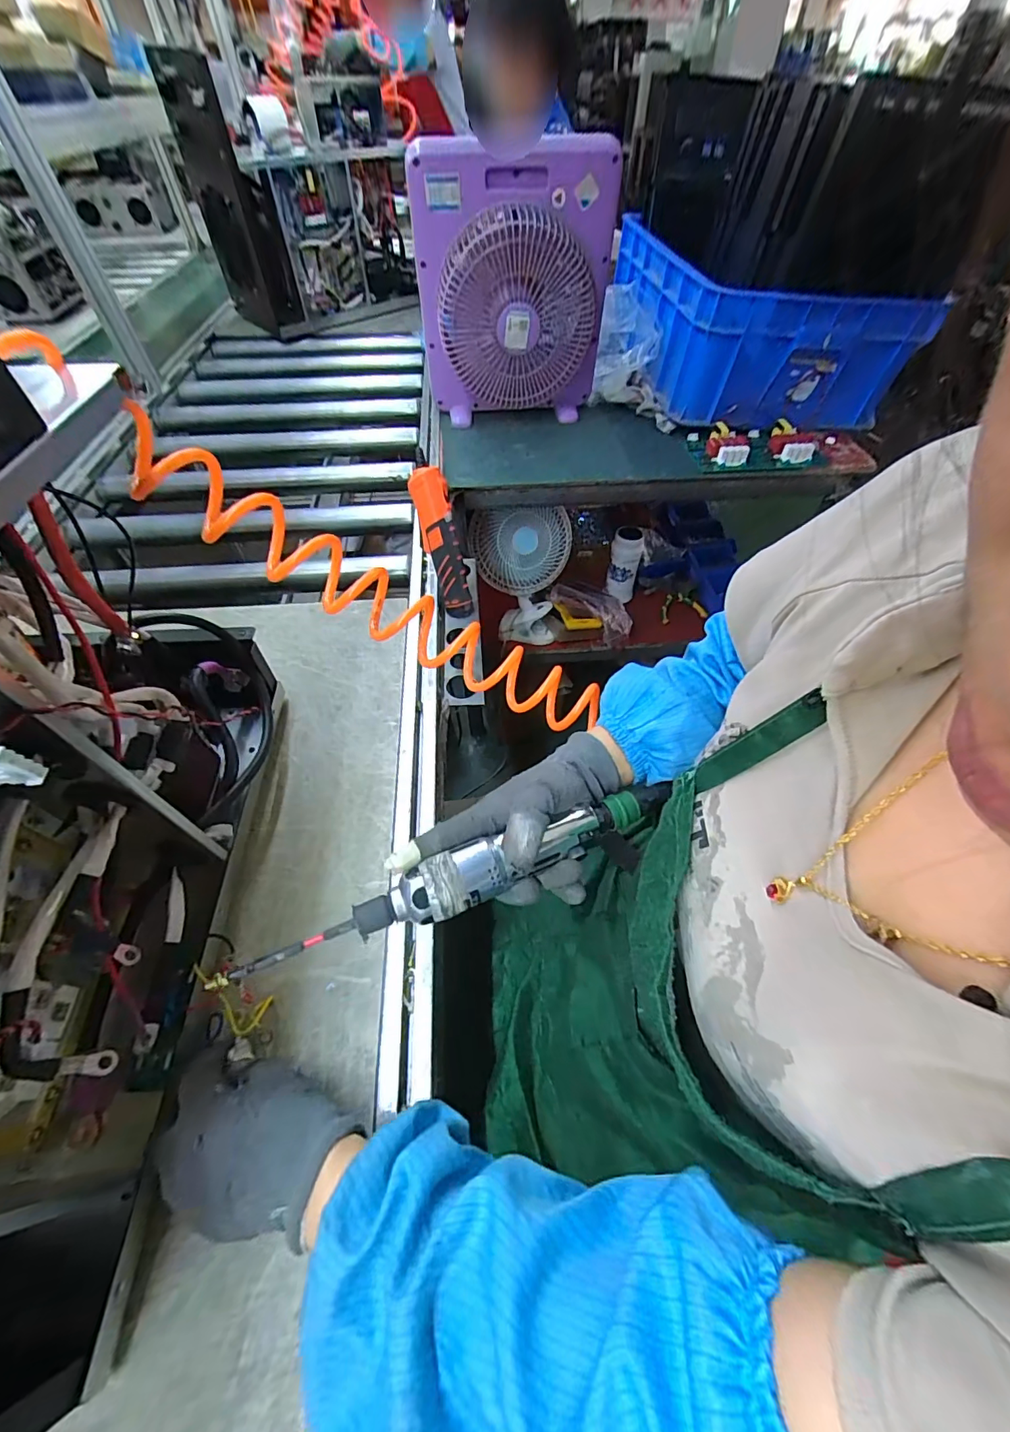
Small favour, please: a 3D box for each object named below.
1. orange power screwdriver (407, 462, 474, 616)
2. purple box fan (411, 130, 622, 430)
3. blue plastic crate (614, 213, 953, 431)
[{"bbox_3d":[-0.083,-0.233,0.653,0.045,0.192,0.040,-20,22,-13],"label":"orange power screwdriver"},{"bbox_3d":[0.021,-0.717,0.811,0.315,0.337,0.131,-16,55,-11],"label":"purple box fan"},{"bbox_3d":[0.470,-0.808,0.969,0.392,0.186,0.529,-4,54,-3],"label":"blue plastic crate"}]

